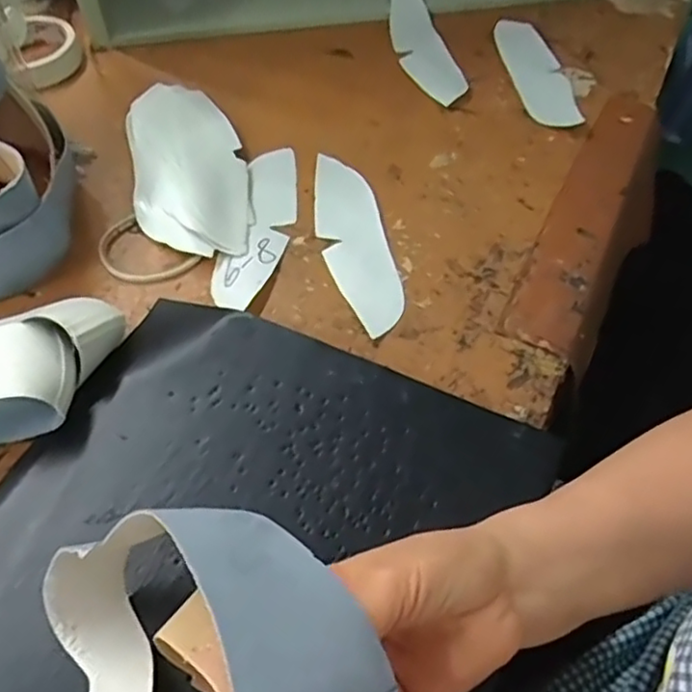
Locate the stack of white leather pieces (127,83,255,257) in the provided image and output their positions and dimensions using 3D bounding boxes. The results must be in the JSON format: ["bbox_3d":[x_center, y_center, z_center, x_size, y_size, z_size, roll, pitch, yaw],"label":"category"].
[{"bbox_3d":[-0.146,-0.167,0.595,0.099,0.022,0.222,-11,56,-9],"label":"stack of white leather pieces"}]

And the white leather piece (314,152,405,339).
[{"bbox_3d":[0.007,-0.093,0.560,0.056,0.009,0.203,-9,56,-6],"label":"white leather piece"}]

